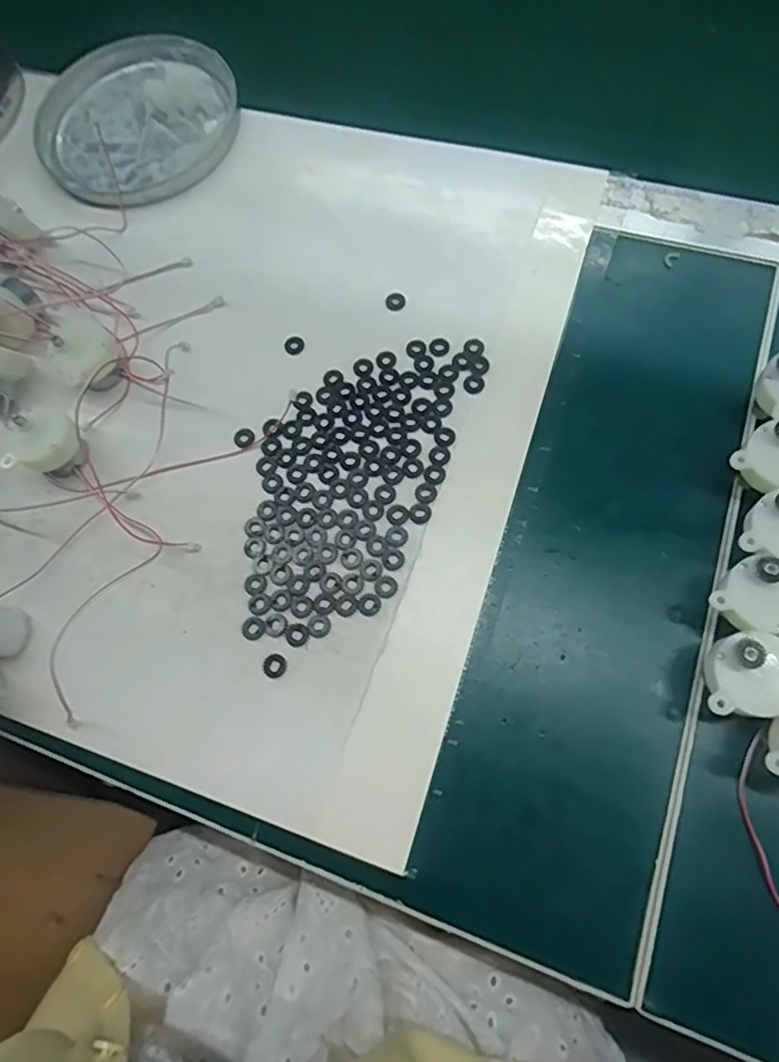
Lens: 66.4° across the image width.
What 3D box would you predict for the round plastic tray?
[{"bbox_3d":[-0.164,-0.274,0.385,0.125,0.019,0.147,-20,71,-2],"label":"round plastic tray"}]

